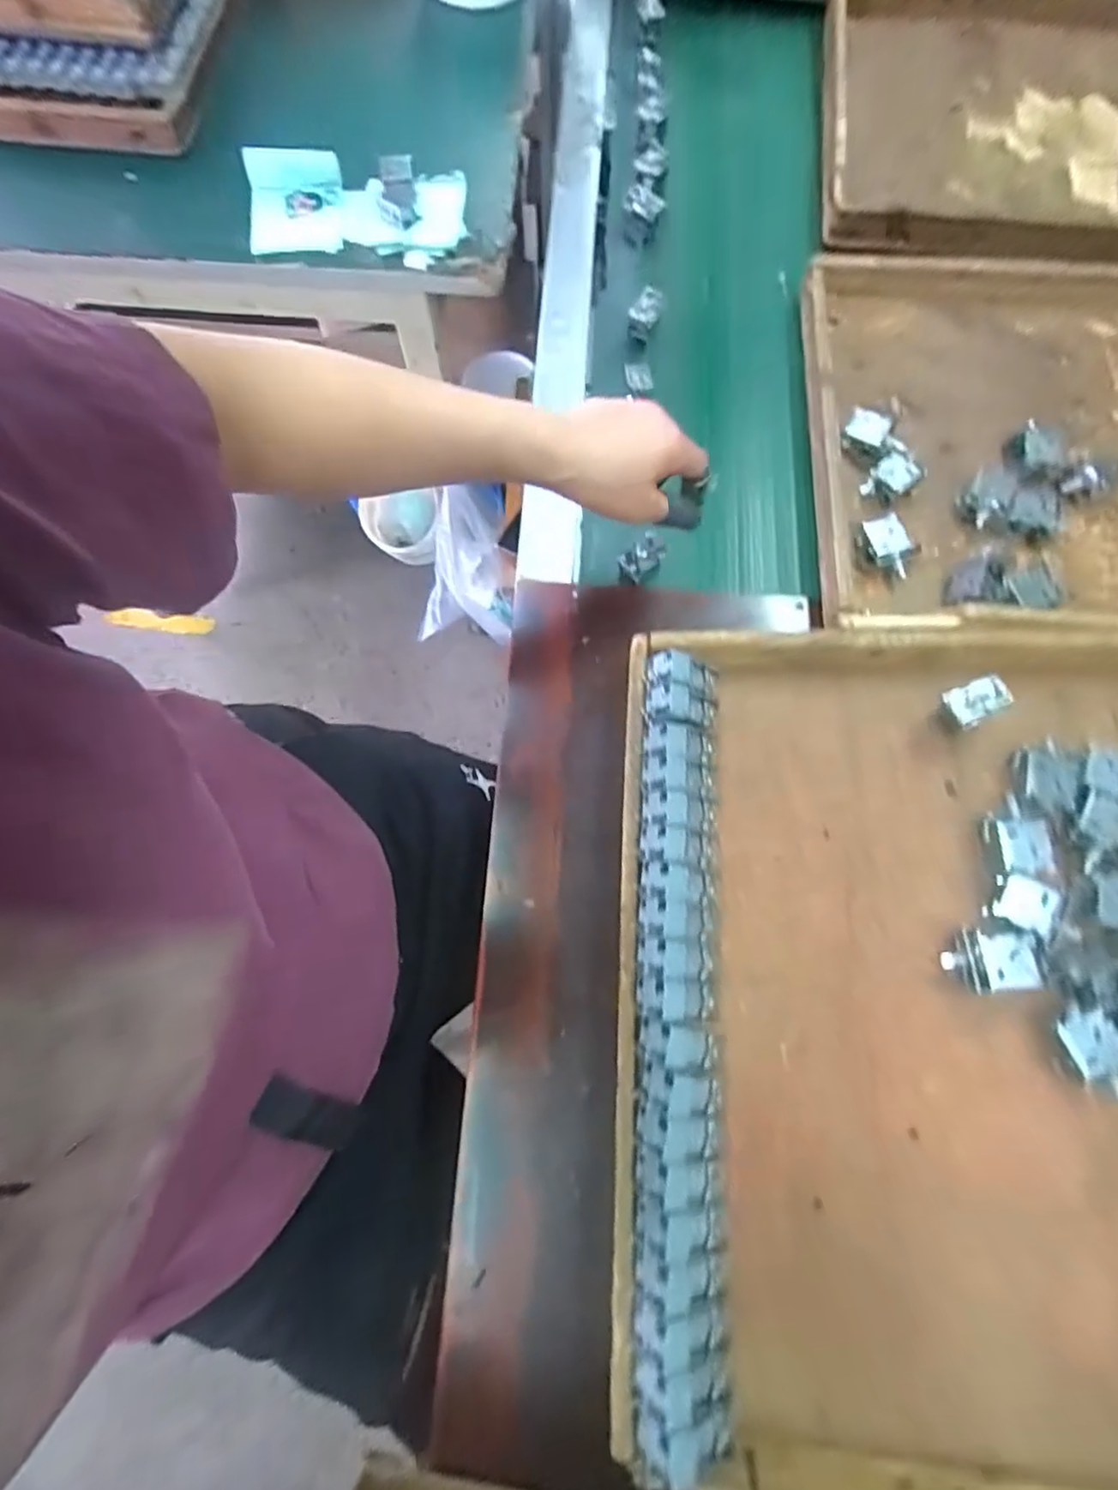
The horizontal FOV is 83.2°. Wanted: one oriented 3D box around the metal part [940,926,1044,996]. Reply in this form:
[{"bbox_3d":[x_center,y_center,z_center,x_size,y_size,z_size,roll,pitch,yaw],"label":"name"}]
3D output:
[{"bbox_3d":[0.278,0.140,0.408,0.056,0.033,0.040,3,73,1],"label":"metal part"}]

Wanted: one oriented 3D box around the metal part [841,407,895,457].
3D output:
[{"bbox_3d":[0.274,-0.280,0.568,0.034,0.021,0.038,26,75,8],"label":"metal part"}]

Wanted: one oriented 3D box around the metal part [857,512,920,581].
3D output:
[{"bbox_3d":[0.275,-0.164,0.528,0.036,0.023,0.051,-14,74,-4],"label":"metal part"}]

